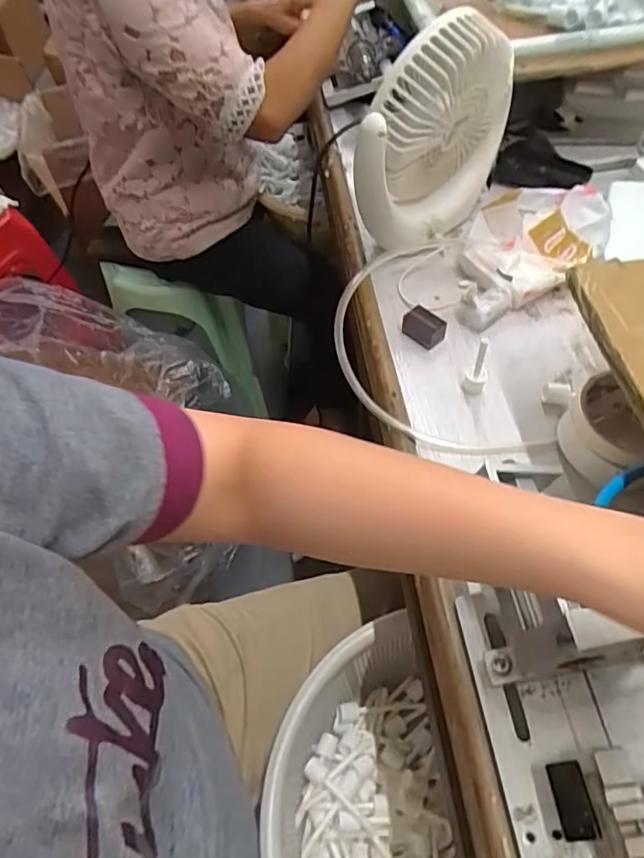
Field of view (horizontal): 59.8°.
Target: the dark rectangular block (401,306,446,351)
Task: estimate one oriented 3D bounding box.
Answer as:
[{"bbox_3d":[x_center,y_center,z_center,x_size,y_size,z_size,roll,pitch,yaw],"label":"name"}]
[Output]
[{"bbox_3d":[0.101,-0.101,0.558,0.024,0.025,0.040,-38,61,-20],"label":"dark rectangular block"}]

